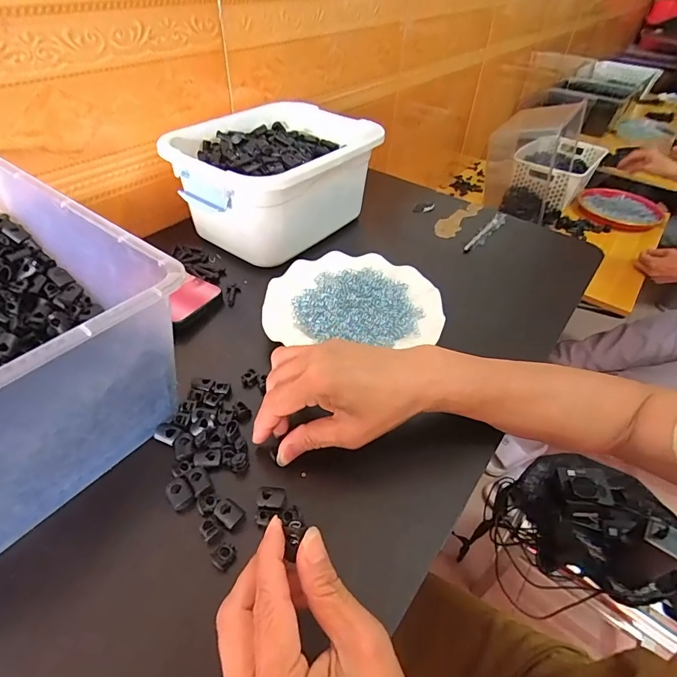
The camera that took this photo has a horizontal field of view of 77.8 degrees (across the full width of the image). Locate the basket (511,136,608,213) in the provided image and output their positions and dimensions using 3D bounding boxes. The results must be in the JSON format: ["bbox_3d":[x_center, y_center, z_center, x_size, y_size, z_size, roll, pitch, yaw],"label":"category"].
[{"bbox_3d":[0.625,-0.484,1.205,0.186,0.106,0.284,29,49,23],"label":"basket"}]

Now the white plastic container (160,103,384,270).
[{"bbox_3d":[-0.077,-0.208,0.551,0.190,0.116,0.236,29,49,23],"label":"white plastic container"}]

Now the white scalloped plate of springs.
[{"bbox_3d":[0.016,-0.047,0.466,0.183,0.023,0.141,3,44,-2],"label":"white scalloped plate of springs"}]

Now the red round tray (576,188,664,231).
[{"bbox_3d":[0.765,-0.356,1.146,0.199,0.035,0.238,29,49,23],"label":"red round tray"}]

